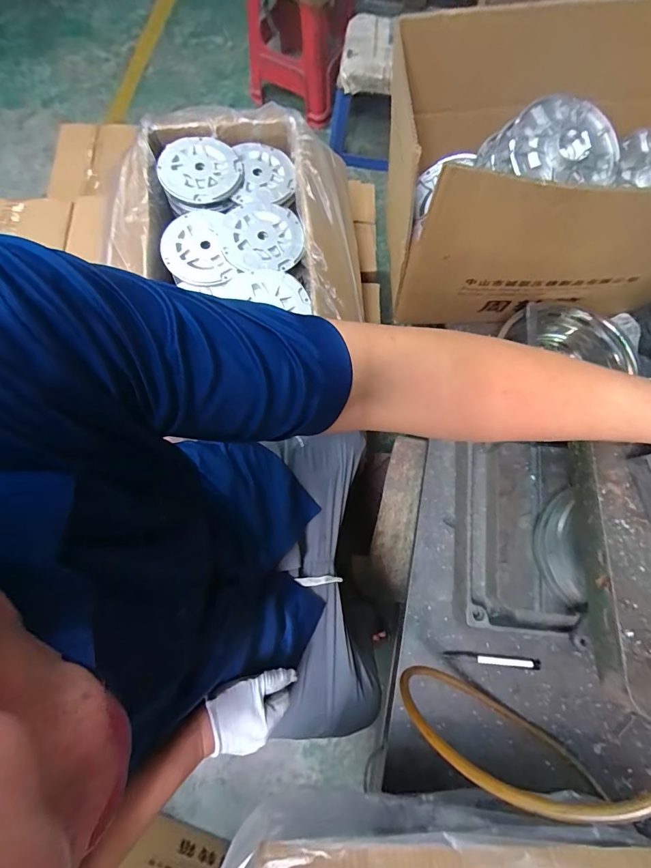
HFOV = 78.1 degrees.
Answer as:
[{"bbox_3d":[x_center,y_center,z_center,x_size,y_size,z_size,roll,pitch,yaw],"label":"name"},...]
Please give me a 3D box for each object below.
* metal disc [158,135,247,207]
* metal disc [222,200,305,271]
[{"bbox_3d":[-0.213,-0.460,0.696,0.133,0.026,0.133,0,76,0],"label":"metal disc"},{"bbox_3d":[-0.104,-0.334,0.668,0.124,0.013,0.128,0,76,0],"label":"metal disc"}]

